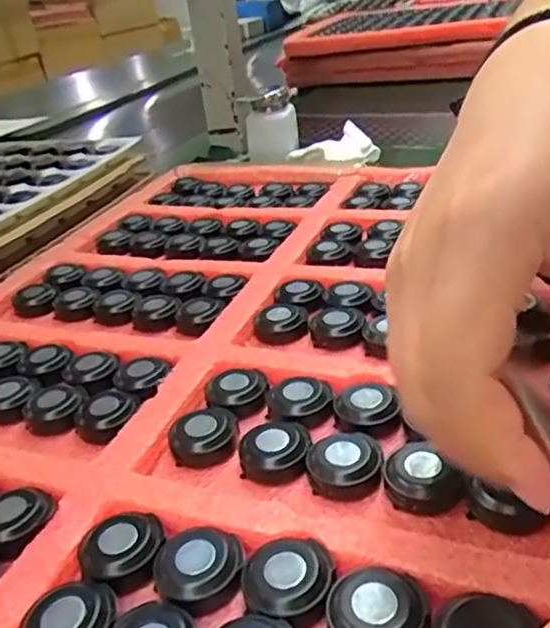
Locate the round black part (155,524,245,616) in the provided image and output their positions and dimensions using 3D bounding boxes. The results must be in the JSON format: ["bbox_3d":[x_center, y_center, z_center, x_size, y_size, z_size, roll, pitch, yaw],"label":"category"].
[{"bbox_3d":[-0.026,0.088,0.214,0.029,0.011,0.027,-6,30,3],"label":"round black part"}]

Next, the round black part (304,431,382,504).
[{"bbox_3d":[0.028,0.061,0.248,0.029,0.013,0.027,-6,30,3],"label":"round black part"}]

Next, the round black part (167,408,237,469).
[{"bbox_3d":[-0.032,0.054,0.275,0.030,0.012,0.031,-6,30,3],"label":"round black part"}]

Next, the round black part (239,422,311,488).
[{"bbox_3d":[0.000,0.058,0.260,0.030,0.013,0.027,-12,30,-7],"label":"round black part"}]

